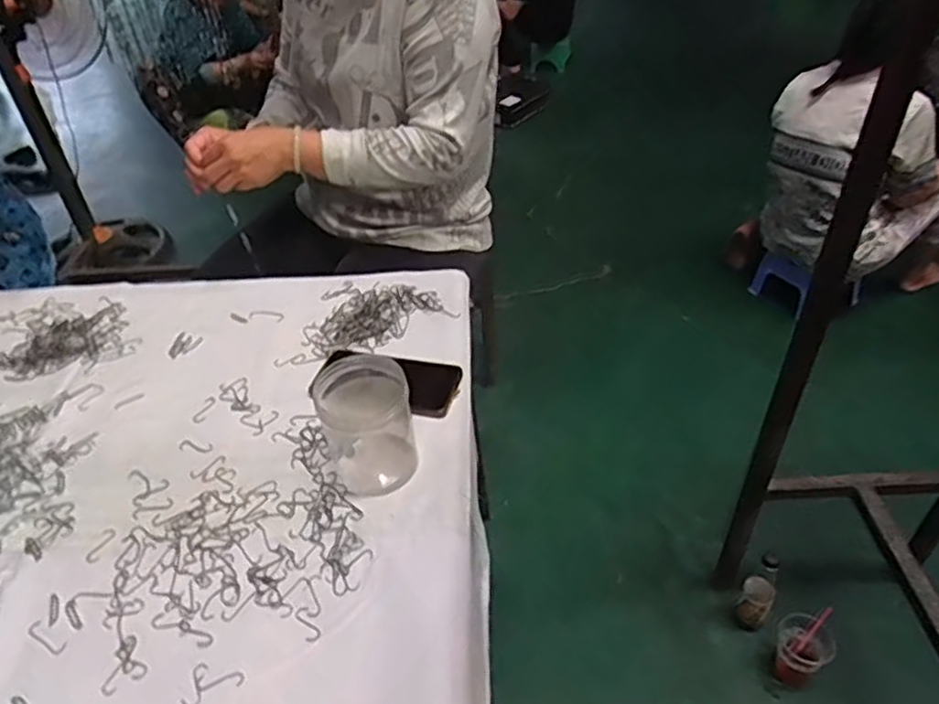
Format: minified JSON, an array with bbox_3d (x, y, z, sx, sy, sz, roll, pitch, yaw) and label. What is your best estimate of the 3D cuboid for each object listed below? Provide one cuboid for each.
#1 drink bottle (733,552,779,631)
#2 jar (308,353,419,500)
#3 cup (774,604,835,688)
[{"bbox_3d":[0.536,0.441,1.256,0.058,0.180,0.072,20,46,26],"label":"drink bottle"},{"bbox_3d":[-0.104,0.070,0.685,0.089,0.110,0.089,-4,40,3],"label":"jar"},{"bbox_3d":[0.610,0.538,1.241,0.089,0.181,0.093,-2,40,2],"label":"cup"}]

